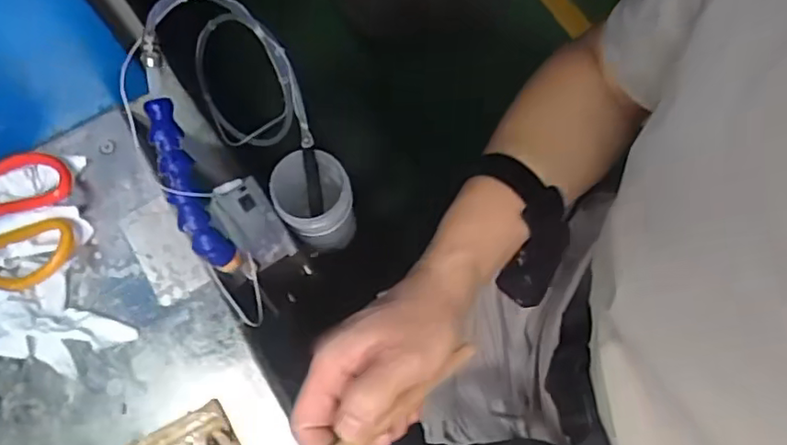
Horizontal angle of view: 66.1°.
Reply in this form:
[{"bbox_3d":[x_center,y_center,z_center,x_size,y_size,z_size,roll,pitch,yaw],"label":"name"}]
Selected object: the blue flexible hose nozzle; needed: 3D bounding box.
[{"bbox_3d":[-0.150,-0.018,0.448,0.025,0.033,0.144,-18,117,-4],"label":"blue flexible hose nozzle"}]

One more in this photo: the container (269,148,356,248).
[{"bbox_3d":[-0.076,-0.022,0.583,0.075,0.060,0.077,-4,75,-2],"label":"container"}]

